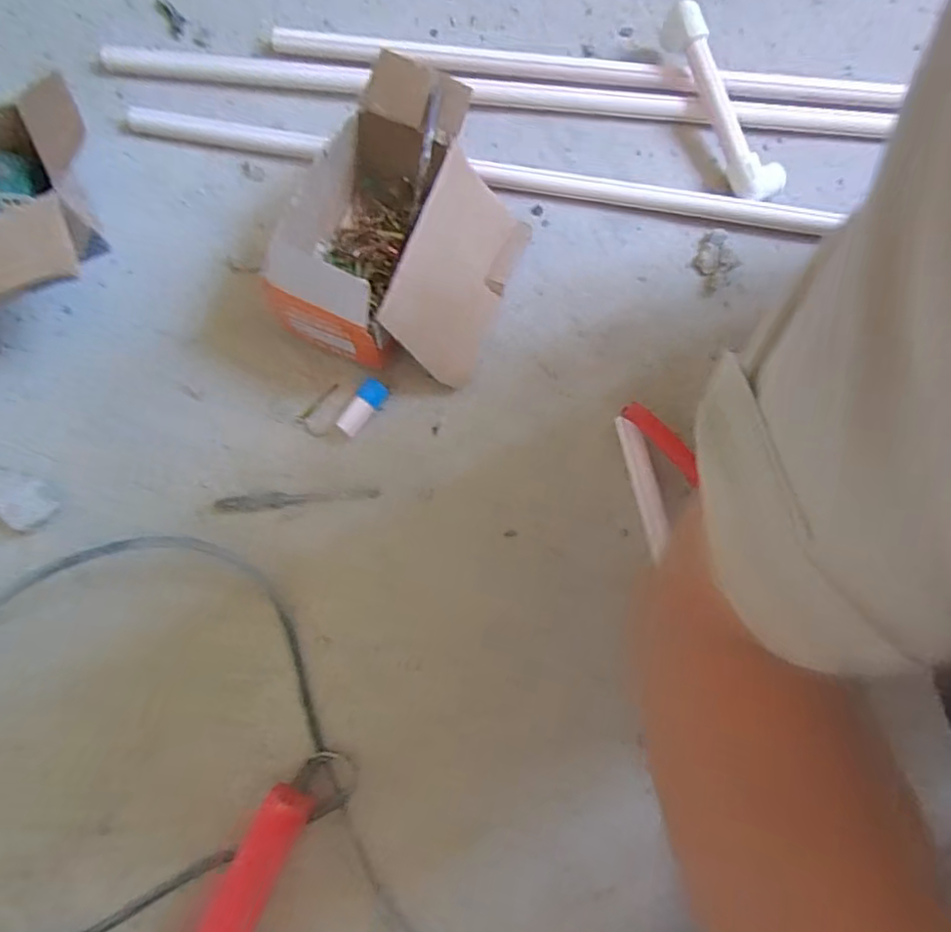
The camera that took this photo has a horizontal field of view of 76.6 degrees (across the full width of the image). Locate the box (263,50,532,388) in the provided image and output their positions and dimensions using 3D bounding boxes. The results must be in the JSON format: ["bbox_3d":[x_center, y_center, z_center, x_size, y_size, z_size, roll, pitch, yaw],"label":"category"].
[{"bbox_3d":[-0.062,-0.200,0.497,0.165,0.119,0.217,23,79,5],"label":"box"}]

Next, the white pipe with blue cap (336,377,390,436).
[{"bbox_3d":[-0.097,-0.051,0.515,0.021,0.017,0.051,38,81,7],"label":"white pipe with blue cap"}]

